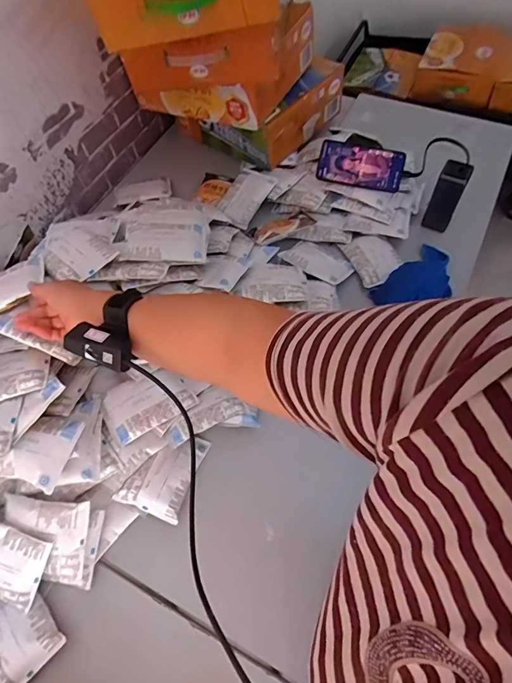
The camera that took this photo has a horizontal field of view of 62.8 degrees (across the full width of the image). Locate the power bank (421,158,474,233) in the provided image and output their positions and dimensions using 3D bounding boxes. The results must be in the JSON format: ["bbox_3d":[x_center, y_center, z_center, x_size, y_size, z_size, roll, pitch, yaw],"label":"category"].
[{"bbox_3d":[0.373,-0.279,0.823,0.054,0.140,0.043,24,65,16],"label":"power bank"}]

